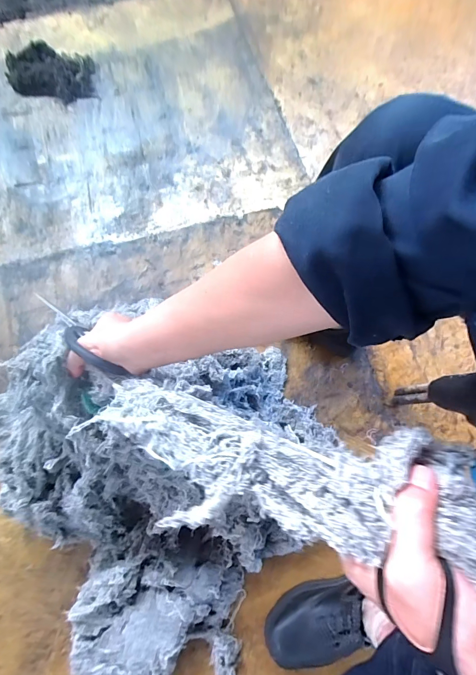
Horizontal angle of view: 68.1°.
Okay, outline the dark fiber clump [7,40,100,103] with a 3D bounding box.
[{"bbox_3d":[-0.602,-0.839,1.111,0.330,0.058,0.185,13,69,5],"label":"dark fiber clump"}]

